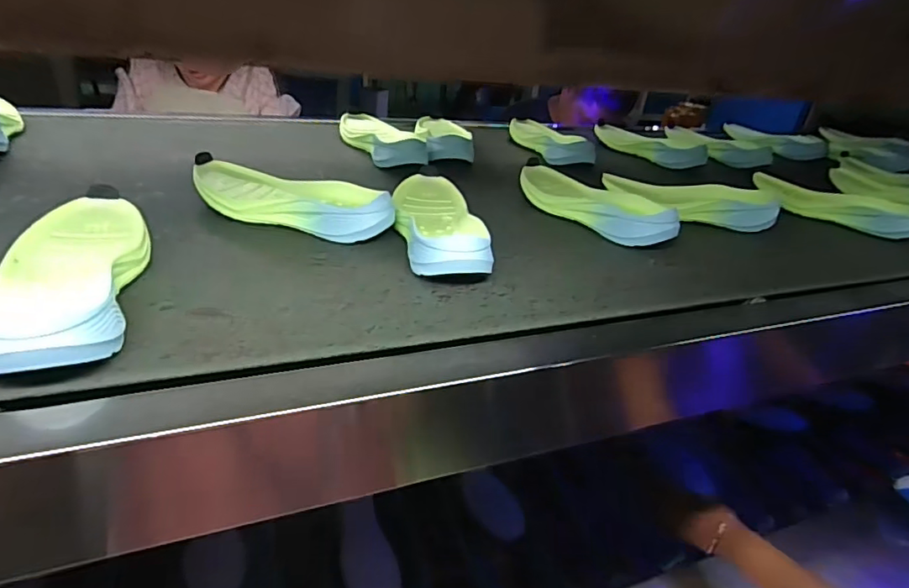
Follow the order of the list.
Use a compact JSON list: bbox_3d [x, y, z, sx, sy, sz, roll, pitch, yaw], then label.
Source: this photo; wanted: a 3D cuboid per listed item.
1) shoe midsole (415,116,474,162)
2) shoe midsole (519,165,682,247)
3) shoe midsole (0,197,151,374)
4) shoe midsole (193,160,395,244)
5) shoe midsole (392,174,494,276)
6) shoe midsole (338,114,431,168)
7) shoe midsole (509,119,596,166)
[{"bbox_3d":[-0.024,-0.274,0.928,0.082,0.044,0.223,0,31,-11],"label":"shoe midsole"},{"bbox_3d":[0.177,-0.120,0.711,0.069,0.044,0.236,-23,42,-40],"label":"shoe midsole"},{"bbox_3d":[-0.299,-0.017,0.421,0.089,0.043,0.218,-5,33,-20],"label":"shoe midsole"},{"bbox_3d":[-0.183,-0.112,0.611,0.237,0.045,0.106,11,31,7],"label":"shoe midsole"},{"bbox_3d":[-0.020,-0.082,0.597,0.086,0.043,0.232,0,31,-11],"label":"shoe midsole"},{"bbox_3d":[-0.124,-0.262,0.890,0.110,0.039,0.237,-7,34,-22],"label":"shoe midsole"},{"bbox_3d":[0.168,-0.287,1.002,0.075,0.041,0.240,-7,33,-21],"label":"shoe midsole"}]

